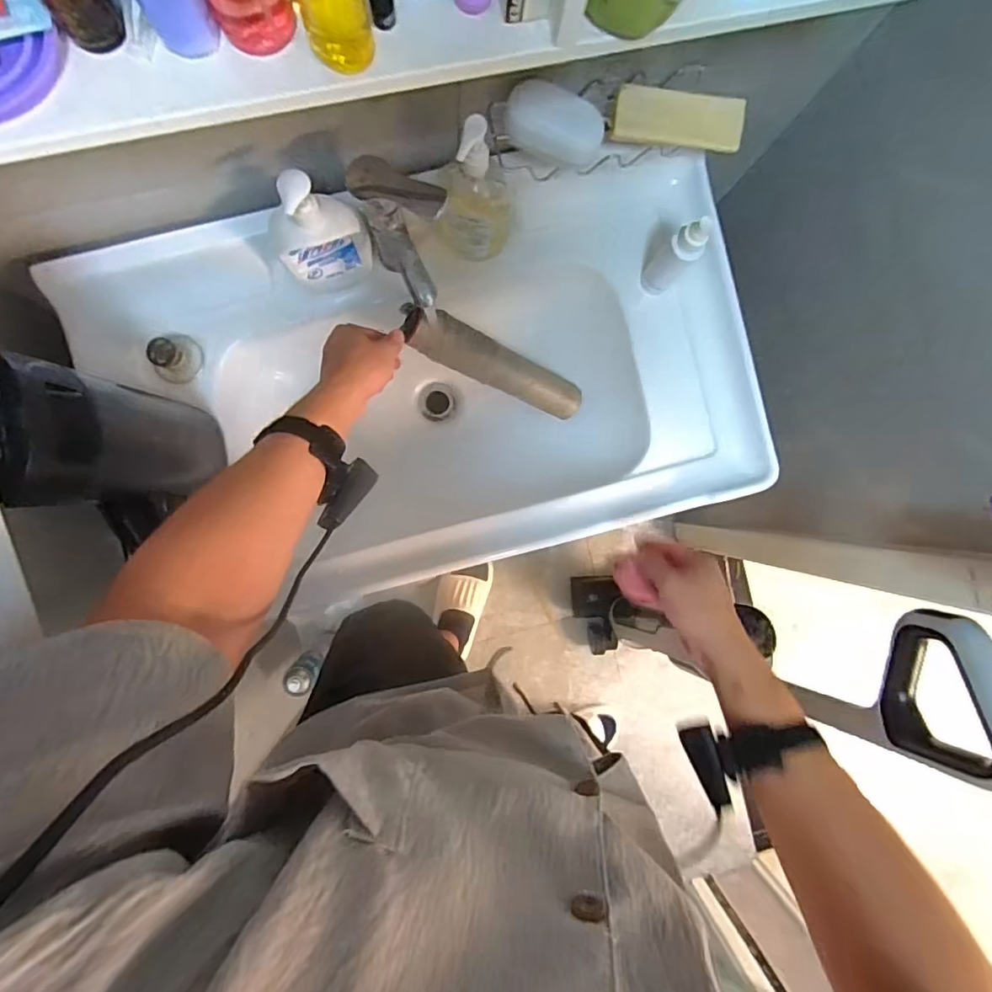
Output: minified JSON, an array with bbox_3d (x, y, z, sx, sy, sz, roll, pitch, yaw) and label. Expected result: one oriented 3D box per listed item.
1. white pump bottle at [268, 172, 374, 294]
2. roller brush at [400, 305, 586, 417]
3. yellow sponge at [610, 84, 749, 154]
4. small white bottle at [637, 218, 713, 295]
[{"bbox_3d":[-0.196,-0.288,0.617,0.102,0.184,0.051,-19,91,-4],"label":"white pump bottle"},{"bbox_3d":[0.007,-0.162,0.706,0.255,0.039,0.049,19,90,-32],"label":"roller brush"},{"bbox_3d":[0.194,-0.395,0.582,0.135,0.032,0.042,6,89,-4],"label":"yellow sponge"},{"bbox_3d":[0.218,-0.289,0.666,0.044,0.147,0.044,42,87,-3],"label":"small white bottle"}]

